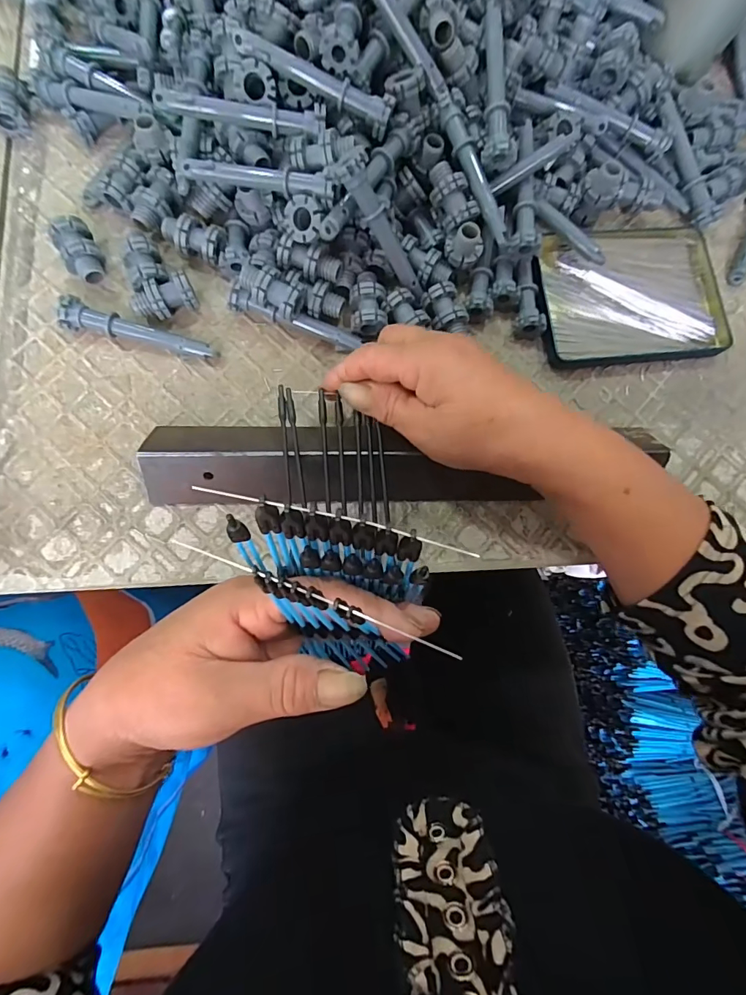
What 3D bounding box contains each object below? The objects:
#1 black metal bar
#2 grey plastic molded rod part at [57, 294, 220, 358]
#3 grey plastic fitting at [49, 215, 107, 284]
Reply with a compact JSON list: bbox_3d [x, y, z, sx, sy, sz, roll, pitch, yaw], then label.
[{"bbox_3d":[0.023,-0.020,0.276,0.309,0.030,0.047,0,82,-4],"label":"black metal bar"},{"bbox_3d":[-0.145,-0.103,0.282,0.091,0.020,0.017,13,81,-2],"label":"grey plastic molded rod part"},{"bbox_3d":[-0.183,-0.154,0.285,0.022,0.024,0.036,-32,86,-8],"label":"grey plastic fitting"}]

